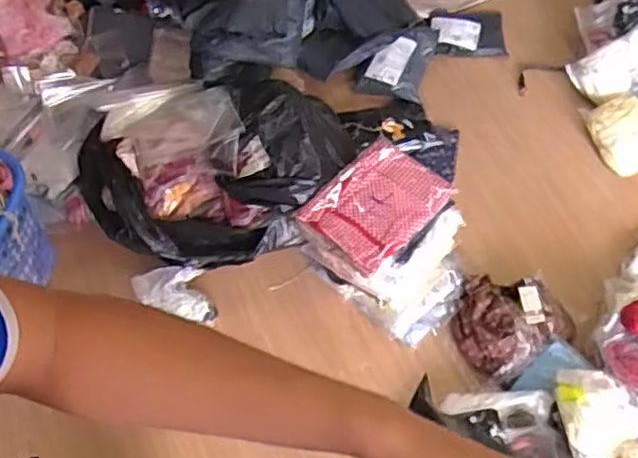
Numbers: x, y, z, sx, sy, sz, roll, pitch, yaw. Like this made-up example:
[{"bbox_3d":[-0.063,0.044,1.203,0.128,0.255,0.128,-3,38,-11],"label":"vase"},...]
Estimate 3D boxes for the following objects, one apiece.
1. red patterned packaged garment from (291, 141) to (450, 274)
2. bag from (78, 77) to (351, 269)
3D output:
[{"bbox_3d":[0.134,-0.062,1.513,0.227,0.046,0.312,41,69,20],"label":"red patterned packaged garment"},{"bbox_3d":[-0.251,-0.163,1.597,0.655,0.232,0.438,-5,61,-3],"label":"bag"}]

